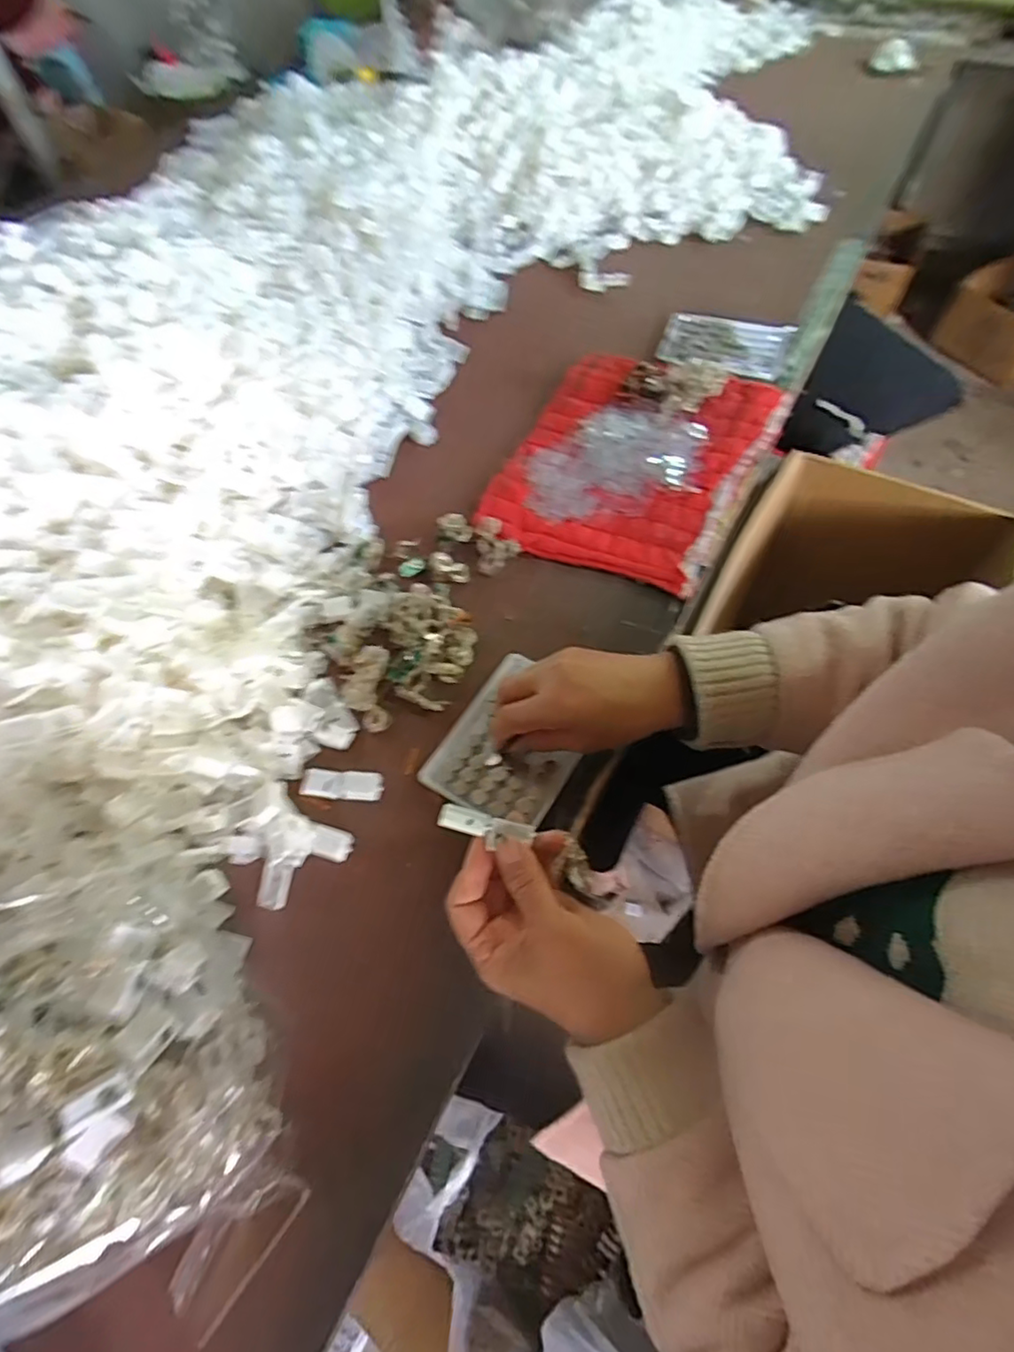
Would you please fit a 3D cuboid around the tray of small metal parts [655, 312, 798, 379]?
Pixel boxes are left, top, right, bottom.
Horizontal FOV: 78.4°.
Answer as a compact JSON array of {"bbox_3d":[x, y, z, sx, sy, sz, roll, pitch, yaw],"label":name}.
[{"bbox_3d":[0.248,-0.380,0.708,0.140,0.022,0.082,16,61,12],"label":"tray of small metal parts"}]

